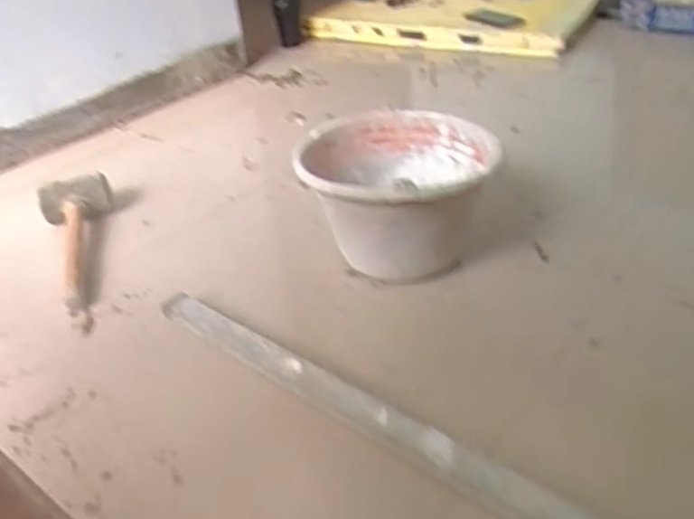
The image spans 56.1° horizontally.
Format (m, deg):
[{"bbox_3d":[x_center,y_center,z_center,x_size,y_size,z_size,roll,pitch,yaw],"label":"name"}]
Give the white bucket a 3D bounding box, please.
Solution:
[{"bbox_3d":[0.058,-0.079,0.880,0.227,0.167,0.243,-4,33,2],"label":"white bucket"}]

